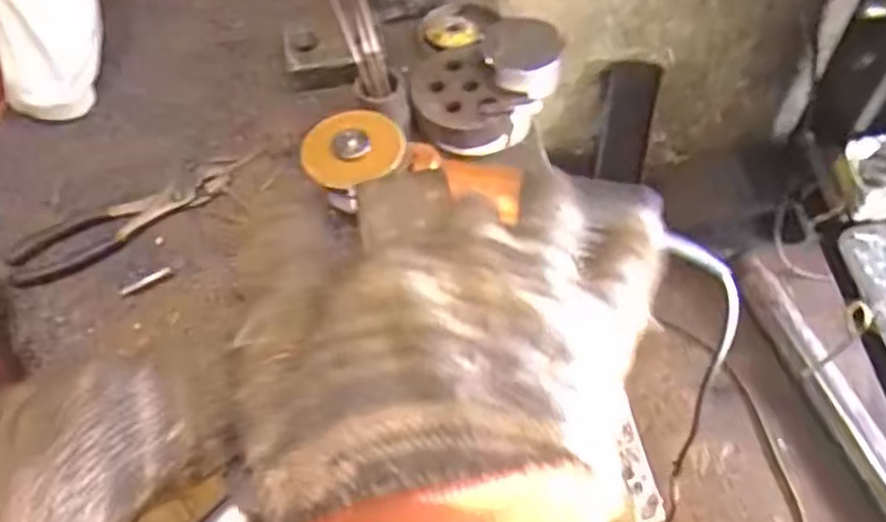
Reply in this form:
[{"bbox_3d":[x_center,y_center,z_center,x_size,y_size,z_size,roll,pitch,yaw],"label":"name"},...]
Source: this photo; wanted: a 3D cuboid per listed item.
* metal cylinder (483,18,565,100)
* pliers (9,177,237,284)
[{"bbox_3d":[0.072,-0.183,0.623,0.067,0.034,0.064,4,58,7],"label":"metal cylinder"},{"bbox_3d":[-0.292,-0.036,0.632,0.198,0.009,0.059,-27,59,-13],"label":"pliers"}]

